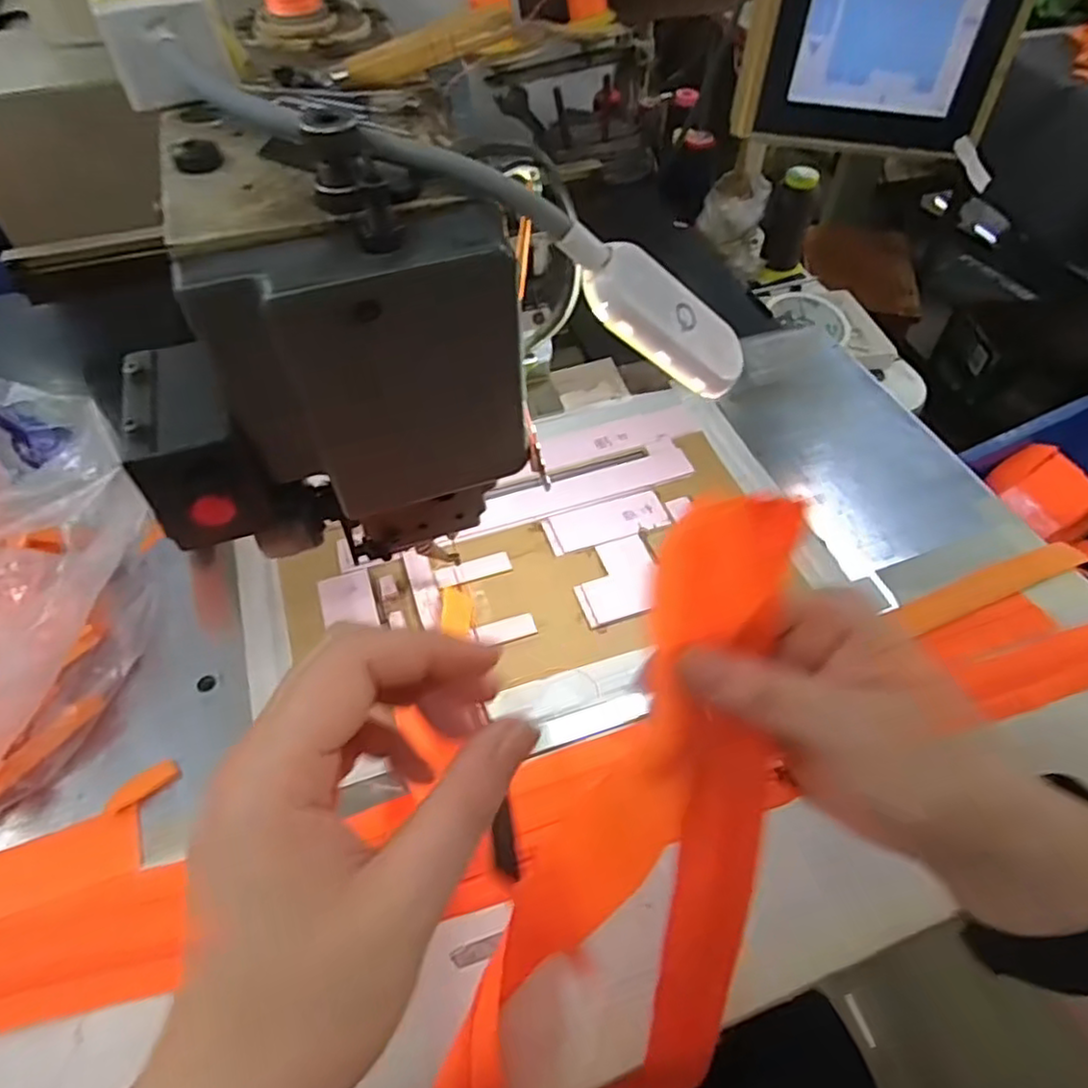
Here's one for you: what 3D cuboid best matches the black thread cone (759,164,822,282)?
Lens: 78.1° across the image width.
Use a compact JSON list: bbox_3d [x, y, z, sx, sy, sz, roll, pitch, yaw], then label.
[{"bbox_3d":[0.294,-0.379,0.797,0.063,0.118,0.054,15,54,11],"label":"black thread cone"}]

